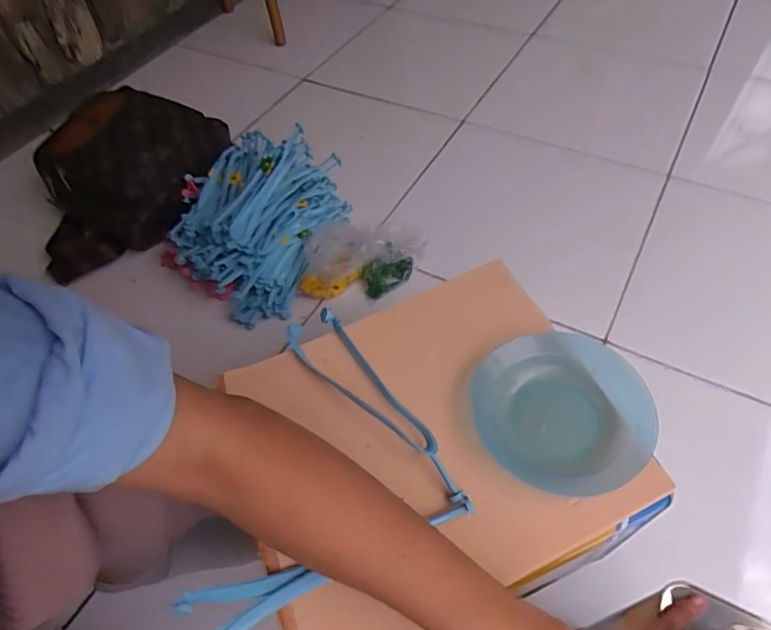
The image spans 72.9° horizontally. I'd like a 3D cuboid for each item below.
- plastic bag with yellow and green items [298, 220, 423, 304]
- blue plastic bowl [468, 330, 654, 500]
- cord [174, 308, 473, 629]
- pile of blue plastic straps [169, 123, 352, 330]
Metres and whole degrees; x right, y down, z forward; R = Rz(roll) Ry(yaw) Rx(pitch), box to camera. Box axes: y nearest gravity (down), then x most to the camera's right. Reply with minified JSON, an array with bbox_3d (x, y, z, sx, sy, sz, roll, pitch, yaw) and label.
[{"bbox_3d":[-0.035,-0.088,0.807,0.189,0.058,0.114,0,53,5],"label":"plastic bag with yellow and green items"},{"bbox_3d":[0.135,0.074,0.403,0.122,0.031,0.127,-11,53,-4],"label":"blue plastic bowl"},{"bbox_3d":[-0.073,0.101,0.399,0.196,0.014,0.207,-23,55,-13],"label":"cord"},{"bbox_3d":[-0.209,-0.147,0.812,0.212,0.146,0.255,23,58,20],"label":"pile of blue plastic straps"}]

